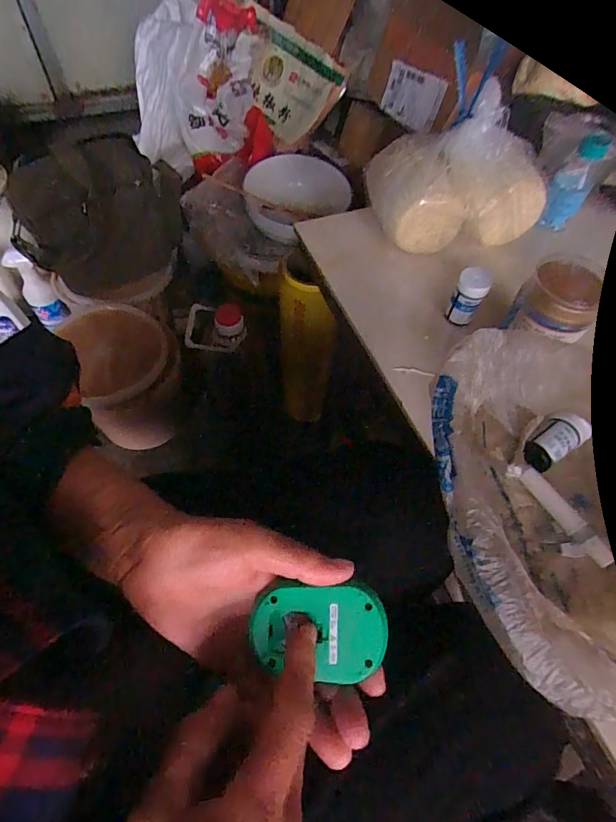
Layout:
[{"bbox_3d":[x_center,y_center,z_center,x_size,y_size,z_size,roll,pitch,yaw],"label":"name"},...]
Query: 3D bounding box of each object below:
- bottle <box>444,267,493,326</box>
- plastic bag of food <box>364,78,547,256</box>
[{"bbox_3d":[0.165,-0.116,0.444,0.030,0.061,0.026,22,60,11],"label":"bottle"},{"bbox_3d":[0.169,-0.273,0.481,0.183,0.134,0.105,-3,58,-5],"label":"plastic bag of food"}]

